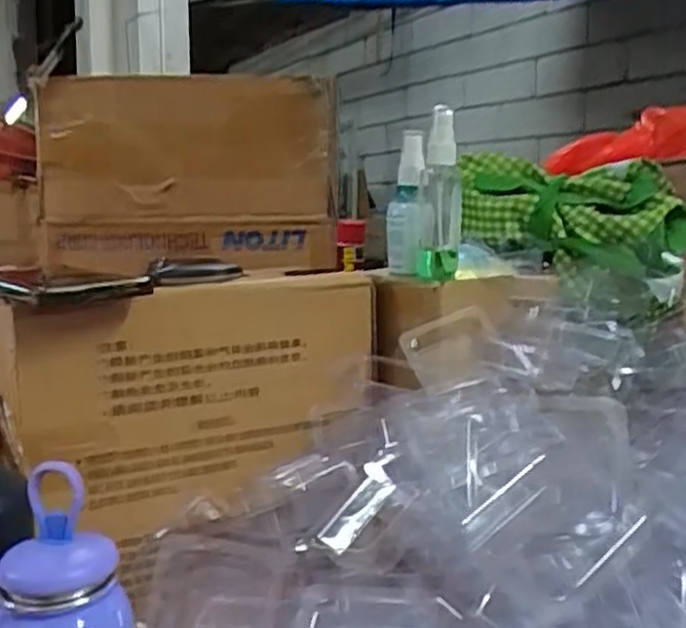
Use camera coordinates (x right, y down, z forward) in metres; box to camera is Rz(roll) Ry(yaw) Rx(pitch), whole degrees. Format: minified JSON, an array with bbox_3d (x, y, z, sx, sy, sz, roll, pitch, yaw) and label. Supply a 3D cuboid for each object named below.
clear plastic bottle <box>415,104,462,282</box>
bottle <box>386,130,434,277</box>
[{"bbox_3d":[0.079,-0.096,0.615,0.035,0.132,0.041,2,9,9],"label":"clear plastic bottle"},{"bbox_3d":[0.058,-0.095,0.655,0.039,0.119,0.030,1,9,2],"label":"bottle"}]

